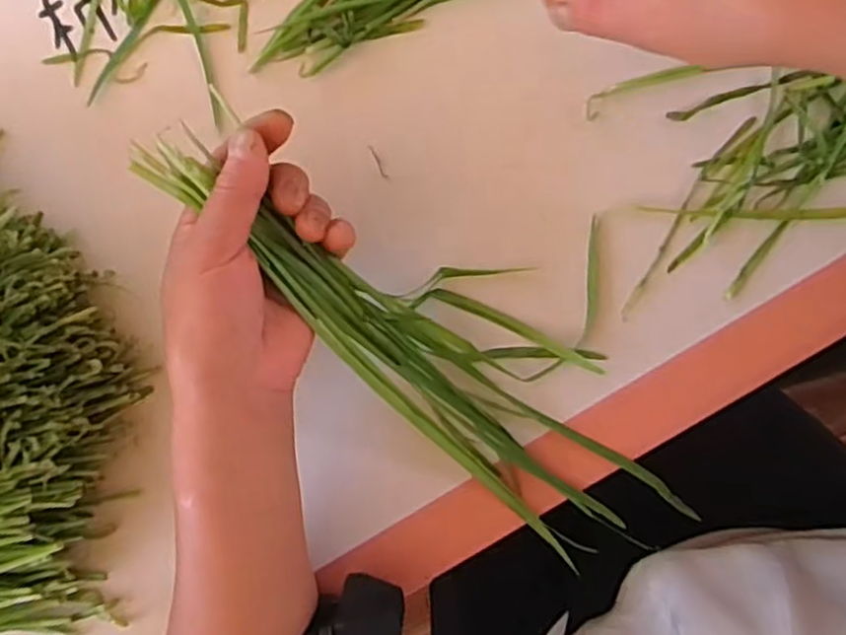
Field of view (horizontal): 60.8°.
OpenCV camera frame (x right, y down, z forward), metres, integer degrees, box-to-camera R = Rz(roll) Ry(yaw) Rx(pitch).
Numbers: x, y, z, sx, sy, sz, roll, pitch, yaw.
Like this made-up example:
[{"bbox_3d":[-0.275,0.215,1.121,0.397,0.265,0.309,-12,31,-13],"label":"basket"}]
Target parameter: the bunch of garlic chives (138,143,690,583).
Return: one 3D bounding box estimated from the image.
[{"bbox_3d":[-0.004,0.006,0.353,0.281,0.046,0.085,37,92,-13],"label":"bunch of garlic chives"}]

